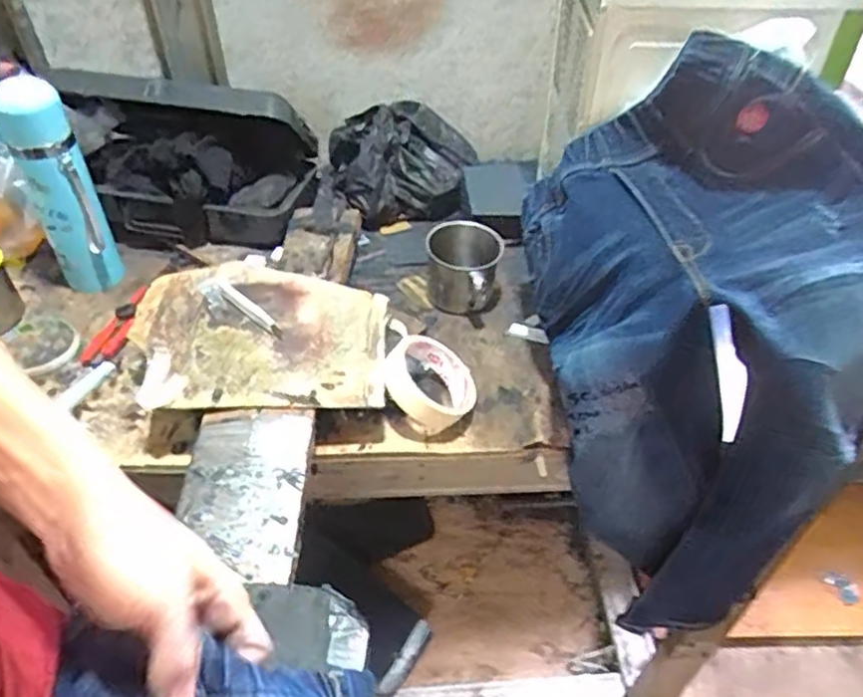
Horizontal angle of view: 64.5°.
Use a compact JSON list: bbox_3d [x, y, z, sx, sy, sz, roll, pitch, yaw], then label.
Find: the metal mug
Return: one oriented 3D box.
[{"bbox_3d":[0.037,-0.085,0.768,0.084,0.075,0.093,-1,44,0],"label":"metal mug"}]

